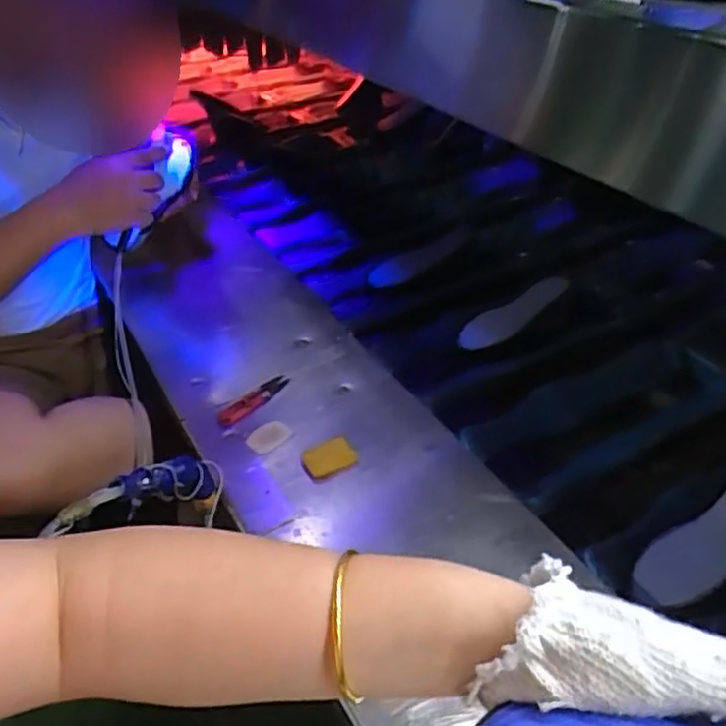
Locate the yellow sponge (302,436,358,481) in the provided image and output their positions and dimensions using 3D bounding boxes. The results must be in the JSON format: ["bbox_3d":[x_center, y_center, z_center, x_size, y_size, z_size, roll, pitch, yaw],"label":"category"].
[{"bbox_3d":[-0.034,0.097,0.684,0.057,0.017,0.032,-24,42,-29],"label":"yellow sponge"}]

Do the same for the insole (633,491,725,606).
[{"bbox_3d":[0.319,0.152,0.602,0.168,0.007,0.056,-40,53,1],"label":"insole"}]

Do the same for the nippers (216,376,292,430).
[{"bbox_3d":[-0.122,0.040,0.767,0.018,0.013,0.104,26,43,31],"label":"nippers"}]

